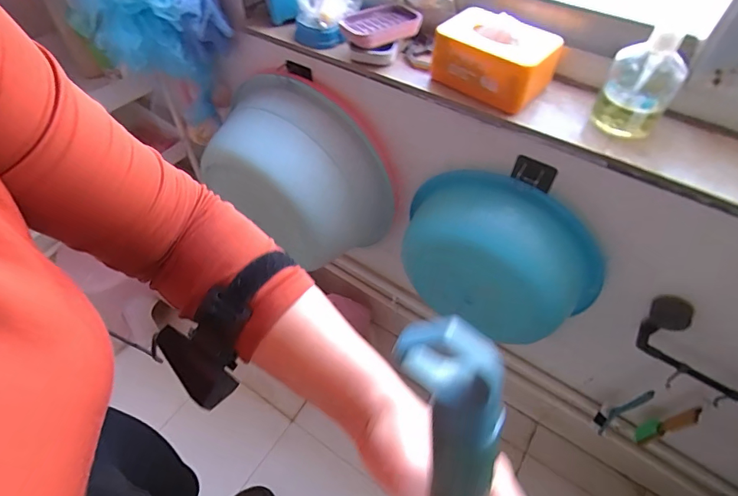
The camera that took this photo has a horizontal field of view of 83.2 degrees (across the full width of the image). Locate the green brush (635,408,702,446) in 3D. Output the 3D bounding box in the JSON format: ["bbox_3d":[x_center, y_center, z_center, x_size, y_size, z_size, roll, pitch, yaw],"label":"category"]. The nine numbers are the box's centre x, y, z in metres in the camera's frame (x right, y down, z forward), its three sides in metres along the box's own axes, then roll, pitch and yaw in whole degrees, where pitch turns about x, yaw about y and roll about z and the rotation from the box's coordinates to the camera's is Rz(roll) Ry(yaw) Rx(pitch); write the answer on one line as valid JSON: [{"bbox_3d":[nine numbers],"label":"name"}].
[{"bbox_3d":[0.547,0.334,0.780,0.026,0.188,0.037,-18,56,-14],"label":"green brush"}]

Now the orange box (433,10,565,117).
[{"bbox_3d":[0.172,-0.269,0.588,0.171,0.077,0.095,31,59,20],"label":"orange box"}]

